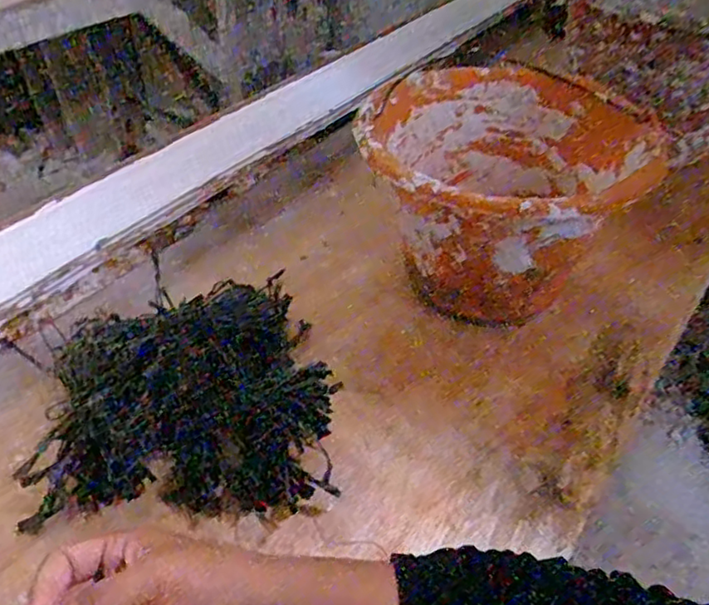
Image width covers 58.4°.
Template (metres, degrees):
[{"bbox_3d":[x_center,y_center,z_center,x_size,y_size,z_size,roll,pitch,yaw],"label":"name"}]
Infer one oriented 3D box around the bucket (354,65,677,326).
[{"bbox_3d":[0.118,-0.100,0.579,0.211,0.151,0.223,1,41,-1],"label":"bucket"}]

